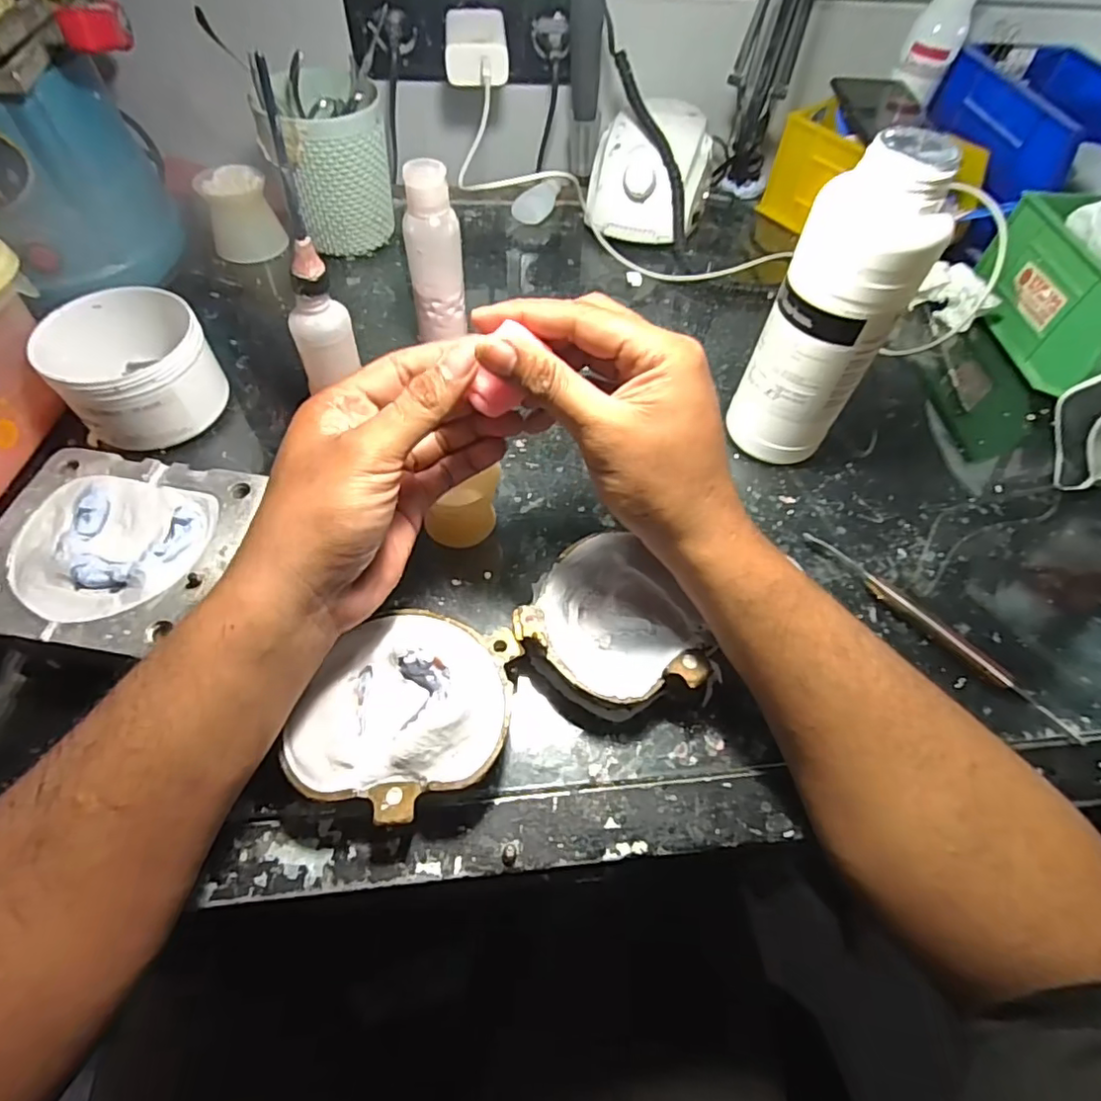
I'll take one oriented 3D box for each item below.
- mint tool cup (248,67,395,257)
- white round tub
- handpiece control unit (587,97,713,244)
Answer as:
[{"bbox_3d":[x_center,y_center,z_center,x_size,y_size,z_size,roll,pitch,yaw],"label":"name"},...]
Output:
[{"bbox_3d":[-0.185,-0.328,0.488,0.086,0.116,0.097,-23,61,-18],"label":"mint tool cup"},{"bbox_3d":[-0.273,-0.122,0.385,0.091,0.057,0.108,-33,65,-22],"label":"white round tub"},{"bbox_3d":[0.098,-0.357,0.552,0.107,0.076,0.128,17,58,7],"label":"handpiece control unit"}]

